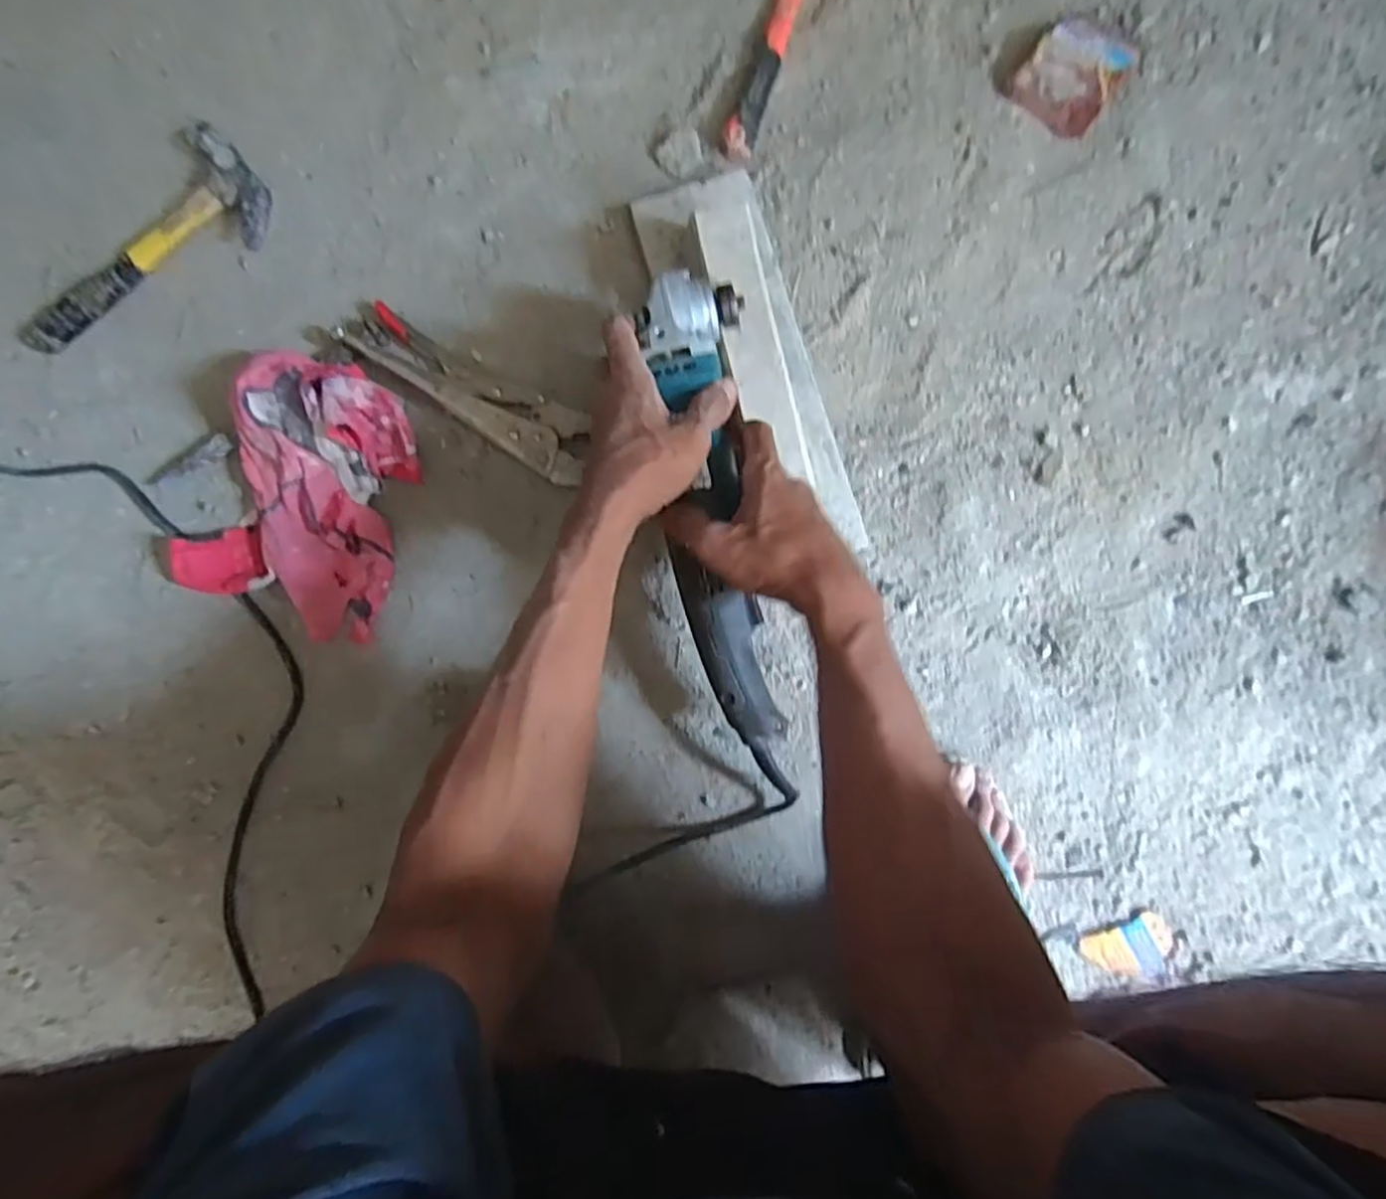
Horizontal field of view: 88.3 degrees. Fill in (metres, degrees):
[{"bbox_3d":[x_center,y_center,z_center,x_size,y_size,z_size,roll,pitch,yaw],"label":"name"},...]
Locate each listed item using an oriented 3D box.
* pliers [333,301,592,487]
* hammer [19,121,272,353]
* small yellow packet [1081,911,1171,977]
[{"bbox_3d":[-0.172,-0.164,0.556,0.209,0.019,0.055,32,87,4],"label":"pliers"},{"bbox_3d":[-0.438,-0.274,0.578,0.089,0.021,0.224,39,87,4],"label":"hammer"},{"bbox_3d":[0.329,0.264,0.536,0.064,0.004,0.042,-23,85,0],"label":"small yellow packet"}]

